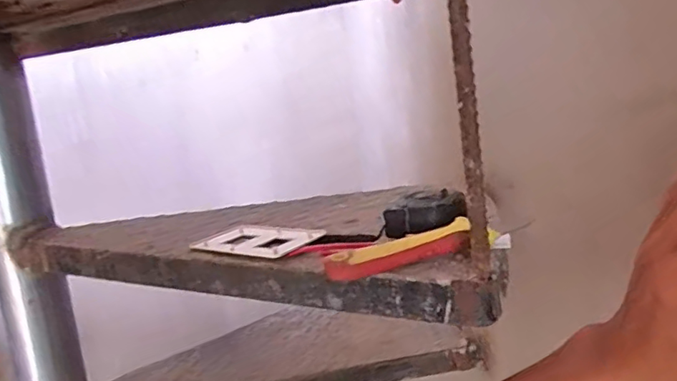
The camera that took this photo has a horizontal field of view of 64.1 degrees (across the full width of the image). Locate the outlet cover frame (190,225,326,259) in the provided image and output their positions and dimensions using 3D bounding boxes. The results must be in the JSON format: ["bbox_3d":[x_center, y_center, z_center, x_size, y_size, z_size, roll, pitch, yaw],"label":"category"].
[{"bbox_3d":[-0.076,0.047,0.512,0.124,0.007,0.066,0,19,34],"label":"outlet cover frame"}]

